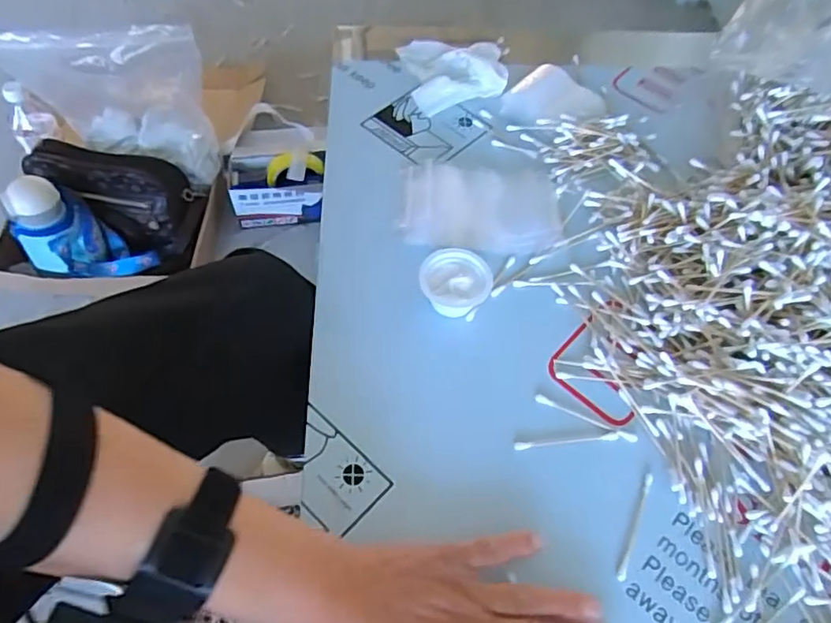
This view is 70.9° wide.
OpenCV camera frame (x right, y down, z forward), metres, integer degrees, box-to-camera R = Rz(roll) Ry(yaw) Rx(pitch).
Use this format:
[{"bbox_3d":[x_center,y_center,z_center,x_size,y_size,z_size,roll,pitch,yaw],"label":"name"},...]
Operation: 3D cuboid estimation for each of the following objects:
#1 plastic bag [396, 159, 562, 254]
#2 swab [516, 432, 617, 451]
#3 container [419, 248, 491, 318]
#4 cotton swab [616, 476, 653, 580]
[{"bbox_3d":[0.055,-0.092,0.505,0.138,0.011,0.093,3,60,1],"label":"plastic bag"},{"bbox_3d":[0.105,0.090,0.404,0.074,0.004,0.006,-6,60,-4],"label":"swab"},{"bbox_3d":[0.031,-0.023,0.455,0.053,0.025,0.047,2,60,1],"label":"container"},{"bbox_3d":[0.143,0.138,0.378,0.005,0.004,0.072,23,62,12],"label":"cotton swab"}]

